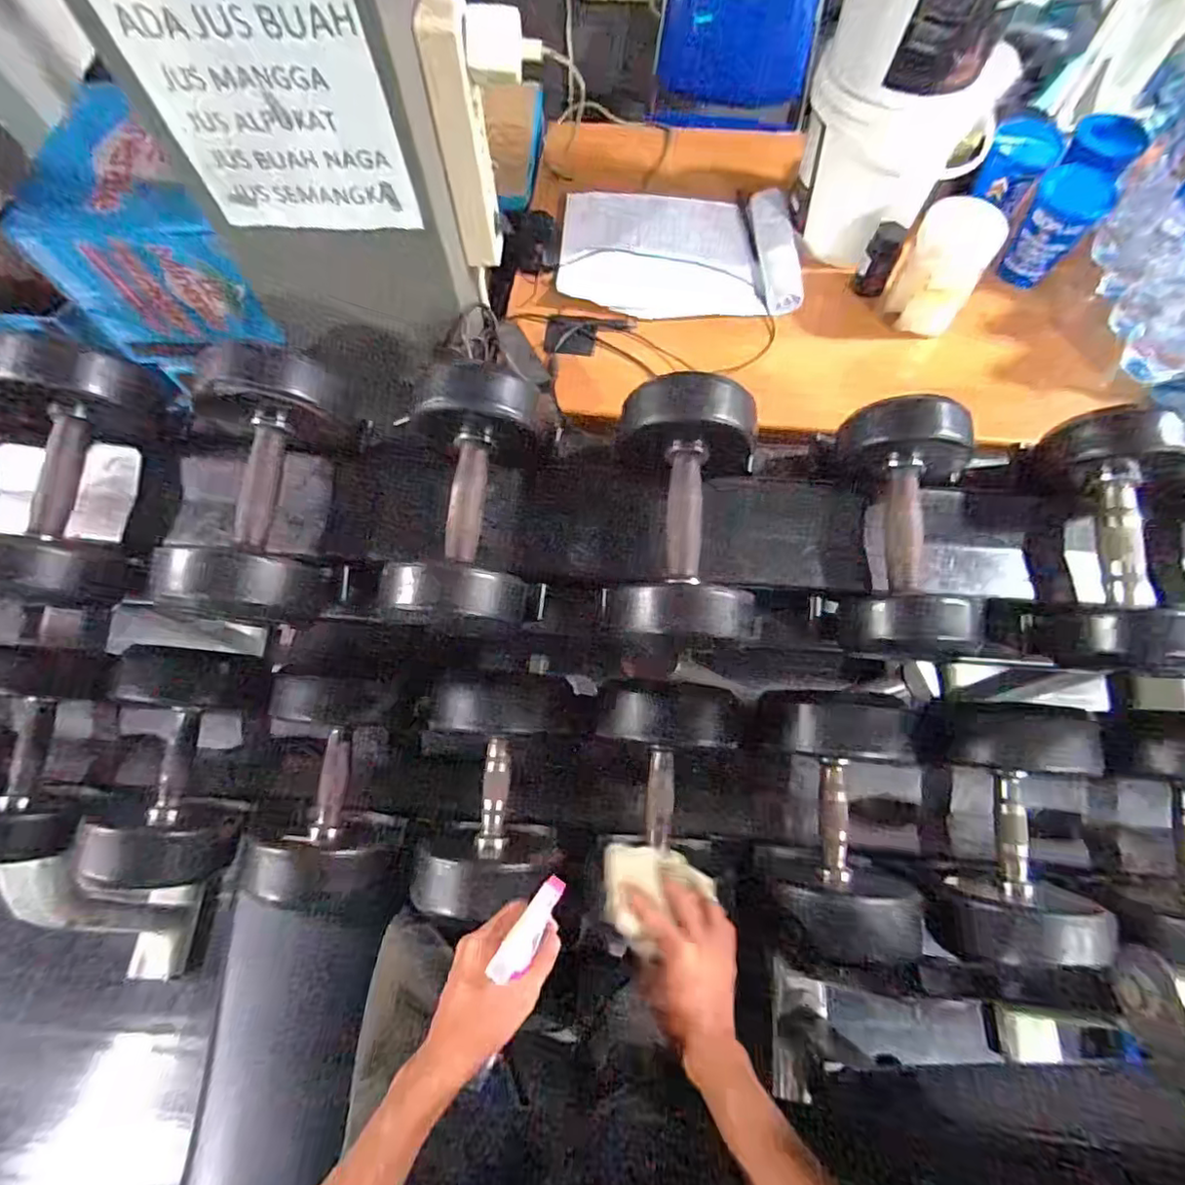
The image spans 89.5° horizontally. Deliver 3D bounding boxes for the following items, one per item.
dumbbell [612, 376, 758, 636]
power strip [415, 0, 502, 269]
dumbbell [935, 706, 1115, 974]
[{"bbox_3d":[0.084,-0.070,0.568,0.116,0.131,0.232,5,69,3],"label":"dumbbell"},{"bbox_3d":[-0.136,-0.486,0.660,0.042,0.244,0.062,3,69,2],"label":"power strip"},{"bbox_3d":[0.515,0.289,0.722,0.156,0.177,0.286,7,69,4],"label":"dumbbell"}]

